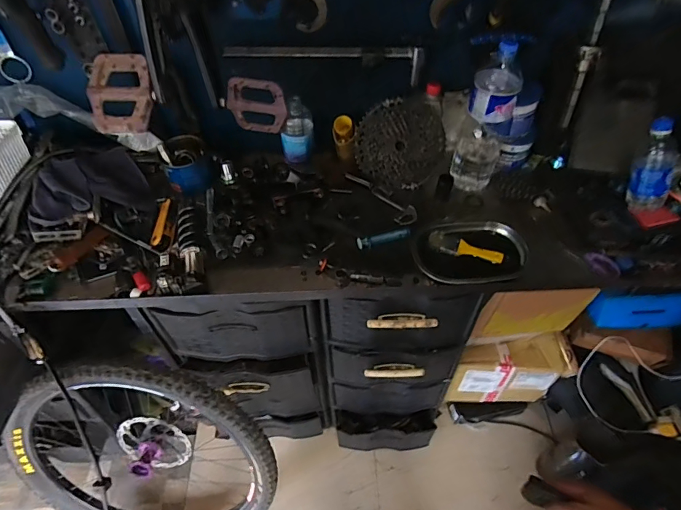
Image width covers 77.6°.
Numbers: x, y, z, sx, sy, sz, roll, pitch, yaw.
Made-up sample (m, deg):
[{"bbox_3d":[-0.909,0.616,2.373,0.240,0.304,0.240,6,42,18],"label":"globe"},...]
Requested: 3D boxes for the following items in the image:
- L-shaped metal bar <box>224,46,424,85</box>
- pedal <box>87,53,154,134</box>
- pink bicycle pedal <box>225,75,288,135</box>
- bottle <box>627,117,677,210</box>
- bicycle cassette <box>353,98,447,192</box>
[{"bbox_3d":[-0.029,-0.383,0.854,0.395,0.076,0.023,-2,51,-1],"label":"L-shaped metal bar"},{"bbox_3d":[-0.318,-0.234,0.616,0.095,0.016,0.112,1,90,6],"label":"pedal"},{"bbox_3d":[-0.136,-0.245,0.701,0.094,0.101,0.011,4,51,4],"label":"pink bicycle pedal"},{"bbox_3d":[0.581,-0.169,0.786,0.056,0.171,0.061,-4,25,-3],"label":"bottle"},{"bbox_3d":[0.130,-0.243,0.933,0.198,0.194,0.041,3,15,4],"label":"bicycle cassette"}]

